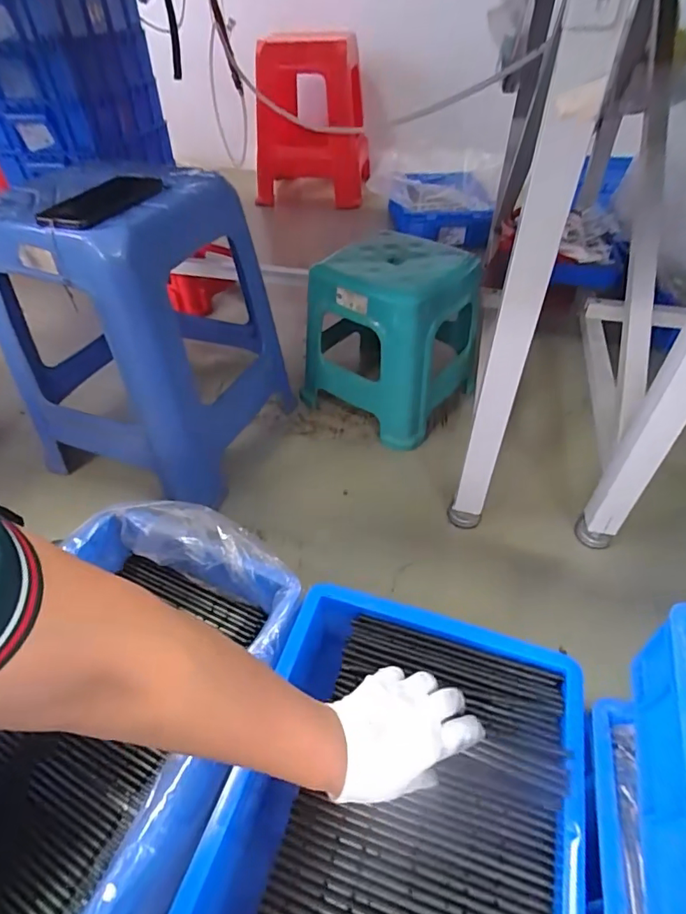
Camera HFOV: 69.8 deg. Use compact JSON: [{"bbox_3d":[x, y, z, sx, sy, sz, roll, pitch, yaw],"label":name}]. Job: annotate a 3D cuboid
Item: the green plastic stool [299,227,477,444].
[{"bbox_3d":[0.086,-0.227,0.911,0.265,0.291,0.238,30,53,27],"label":"green plastic stool"}]

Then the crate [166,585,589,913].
[{"bbox_3d":[0.046,0.355,0.454,0.321,0.107,0.404,12,47,13],"label":"crate"}]

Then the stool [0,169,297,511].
[{"bbox_3d":[-0.315,-0.210,0.811,0.324,0.433,0.354,14,48,15],"label":"stool"}]

